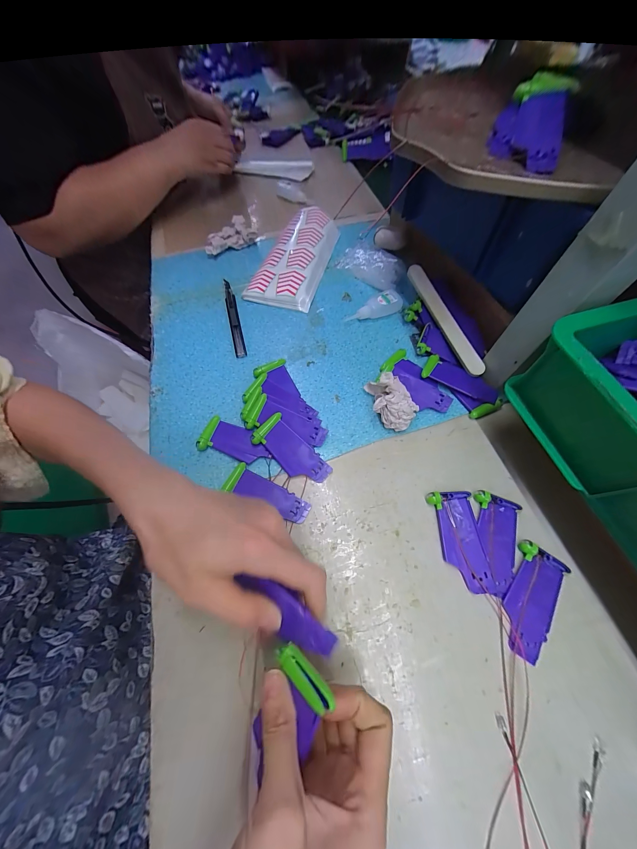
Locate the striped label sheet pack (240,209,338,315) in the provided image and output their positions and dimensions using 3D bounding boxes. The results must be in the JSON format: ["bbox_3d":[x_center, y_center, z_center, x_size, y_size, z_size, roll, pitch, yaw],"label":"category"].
[{"bbox_3d":[-0.038,-0.281,0.462,0.105,0.028,0.208,12,63,8],"label":"striped label sheet pack"}]

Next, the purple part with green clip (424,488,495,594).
[{"bbox_3d":[0.135,0.110,0.271,0.041,0.008,0.089,-3,62,1],"label":"purple part with green clip"}]

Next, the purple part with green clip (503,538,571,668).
[{"bbox_3d":[0.187,0.153,0.247,0.039,0.007,0.088,32,68,17],"label":"purple part with green clip"}]

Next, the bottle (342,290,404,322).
[{"bbox_3d":[0.081,-0.172,0.412,0.088,0.022,0.027,-19,63,-8],"label":"bottle"}]

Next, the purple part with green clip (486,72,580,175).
[{"bbox_3d":[0.195,-0.281,0.261,0.056,0.038,0.092,15,64,10],"label":"purple part with green clip"}]

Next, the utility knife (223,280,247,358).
[{"bbox_3d":[-0.126,-0.163,0.419,0.016,0.010,0.155,-14,62,-5],"label":"utility knife"}]

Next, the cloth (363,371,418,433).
[{"bbox_3d":[0.080,-0.027,0.324,0.066,0.042,0.043,36,69,19],"label":"cloth"}]

